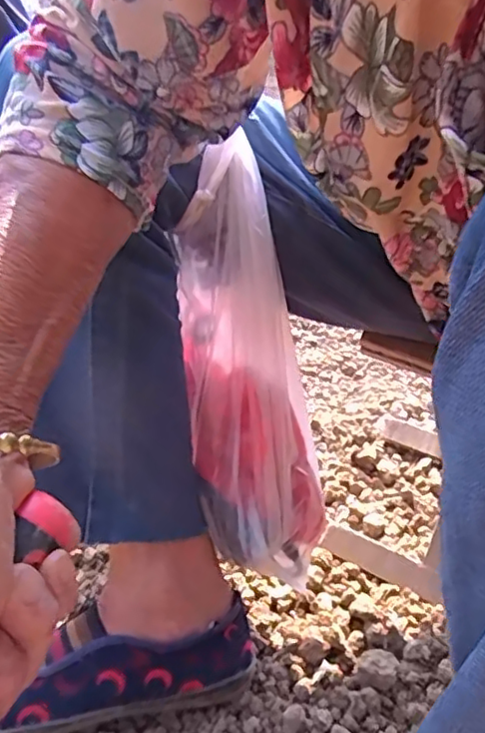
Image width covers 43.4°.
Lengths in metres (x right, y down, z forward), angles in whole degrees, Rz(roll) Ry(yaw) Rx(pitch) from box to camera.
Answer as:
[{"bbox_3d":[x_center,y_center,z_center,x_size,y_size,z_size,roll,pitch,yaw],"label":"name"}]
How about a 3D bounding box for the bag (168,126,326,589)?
[{"bbox_3d":[-0.001,0.010,0.441,0.077,0.315,0.081,-18,16,-38],"label":"bag"}]

